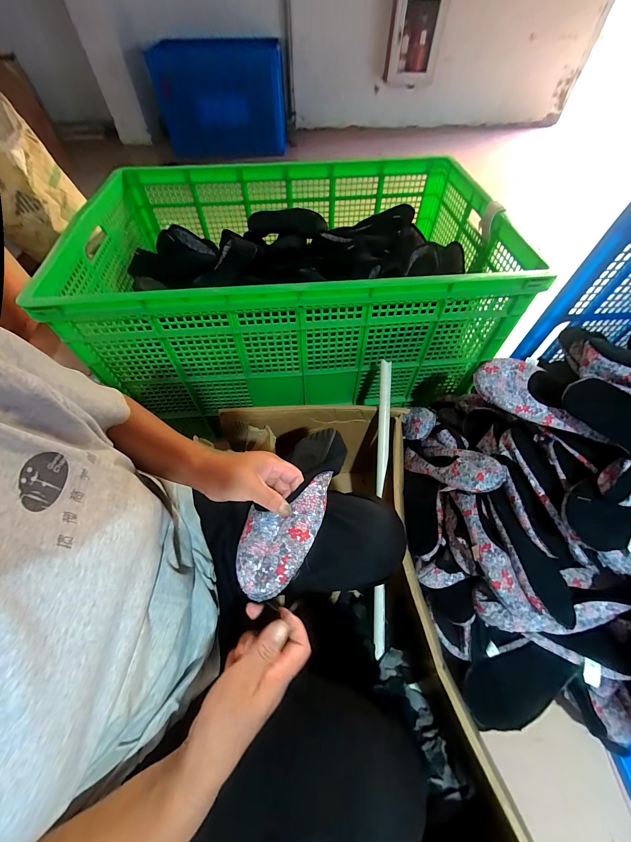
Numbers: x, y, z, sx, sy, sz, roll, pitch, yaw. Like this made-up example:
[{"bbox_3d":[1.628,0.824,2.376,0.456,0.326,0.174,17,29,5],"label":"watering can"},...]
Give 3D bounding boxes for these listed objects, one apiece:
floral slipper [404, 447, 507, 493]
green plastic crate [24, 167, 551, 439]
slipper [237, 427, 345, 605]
[{"bbox_3d":[0.277,0.090,0.635,0.091,0.232,0.045,-29,102,-17],"label":"floral slipper"},{"bbox_3d":[-0.066,-0.443,0.885,1.027,0.350,0.698,-2,56,-1],"label":"green plastic crate"},{"bbox_3d":[-0.026,0.093,0.394,0.089,0.041,0.243,17,49,12],"label":"slipper"}]

